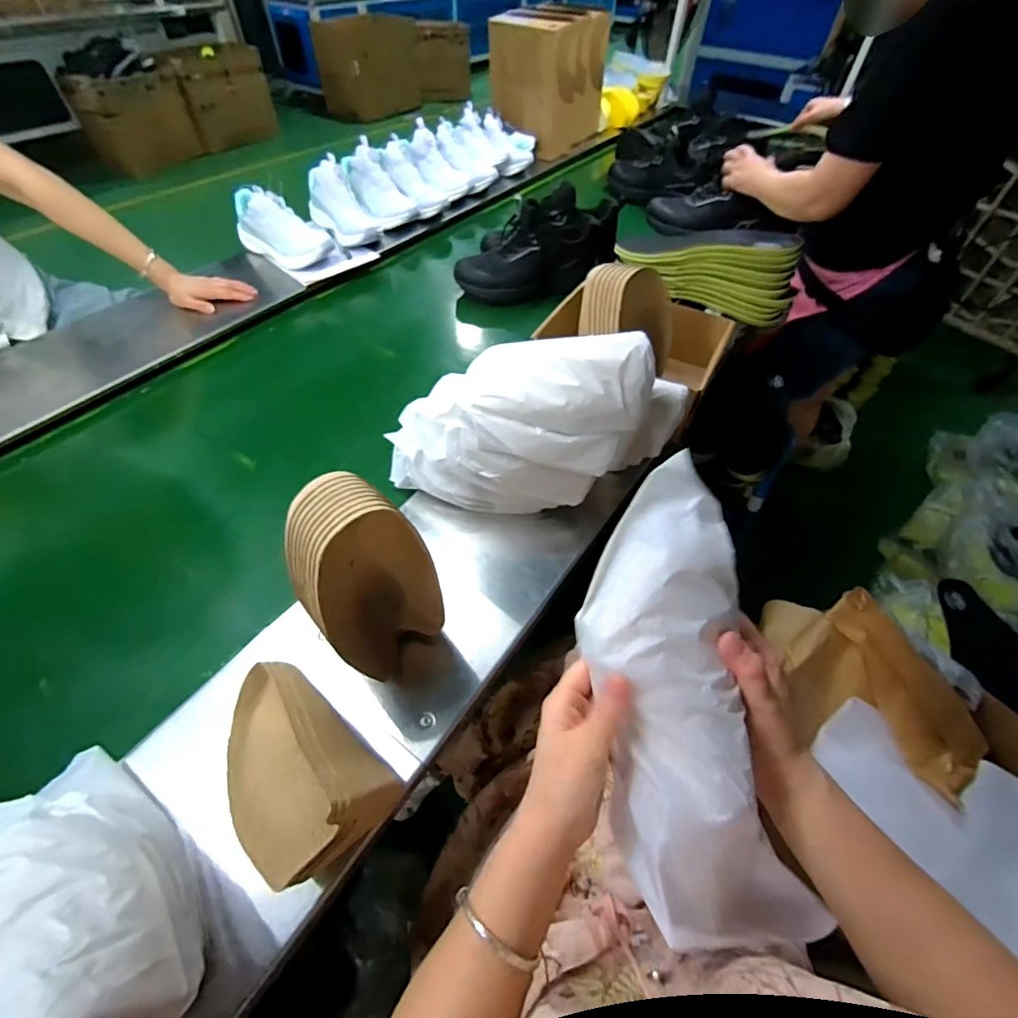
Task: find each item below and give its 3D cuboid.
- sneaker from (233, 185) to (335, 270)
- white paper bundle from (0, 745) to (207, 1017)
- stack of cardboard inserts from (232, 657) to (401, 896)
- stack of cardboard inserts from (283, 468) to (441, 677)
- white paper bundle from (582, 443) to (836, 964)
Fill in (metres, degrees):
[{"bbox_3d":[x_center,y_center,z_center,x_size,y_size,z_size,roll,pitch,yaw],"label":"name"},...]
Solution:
[{"bbox_3d":[-0.481,-0.597,0.989,0.202,0.106,0.096,29,57,19],"label":"sneaker"},{"bbox_3d":[-0.322,0.274,0.336,0.243,0.134,0.097,32,58,20],"label":"white paper bundle"},{"bbox_3d":[-0.198,0.222,0.409,0.180,0.110,0.110,34,59,22],"label":"stack of cardboard inserts"},{"bbox_3d":[-0.143,0.074,0.452,0.112,0.215,0.104,36,60,23],"label":"stack of cardboard inserts"},{"bbox_3d":[0.110,0.125,0.315,0.109,0.055,0.301,-4,81,-5],"label":"white paper bundle"}]

